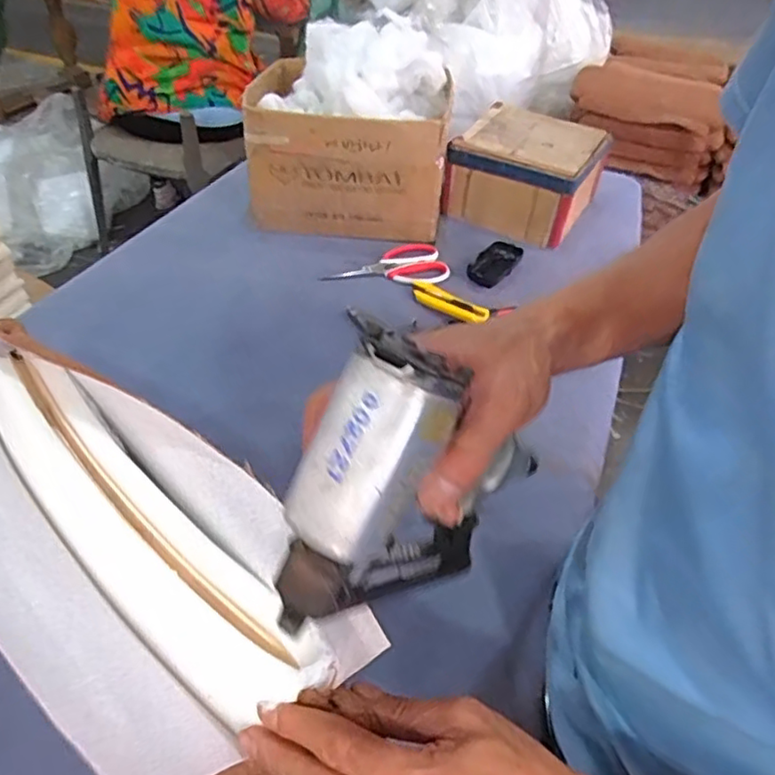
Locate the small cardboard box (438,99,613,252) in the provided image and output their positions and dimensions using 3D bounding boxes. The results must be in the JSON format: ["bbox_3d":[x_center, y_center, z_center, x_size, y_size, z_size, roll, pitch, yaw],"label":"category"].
[{"bbox_3d":[0.238,-0.363,1.073,0.212,0.132,0.233,22,45,19],"label":"small cardboard box"}]

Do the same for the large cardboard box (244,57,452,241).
[{"bbox_3d":[-0.065,-0.387,1.029,0.300,0.193,0.260,1,42,-3],"label":"large cardboard box"}]

